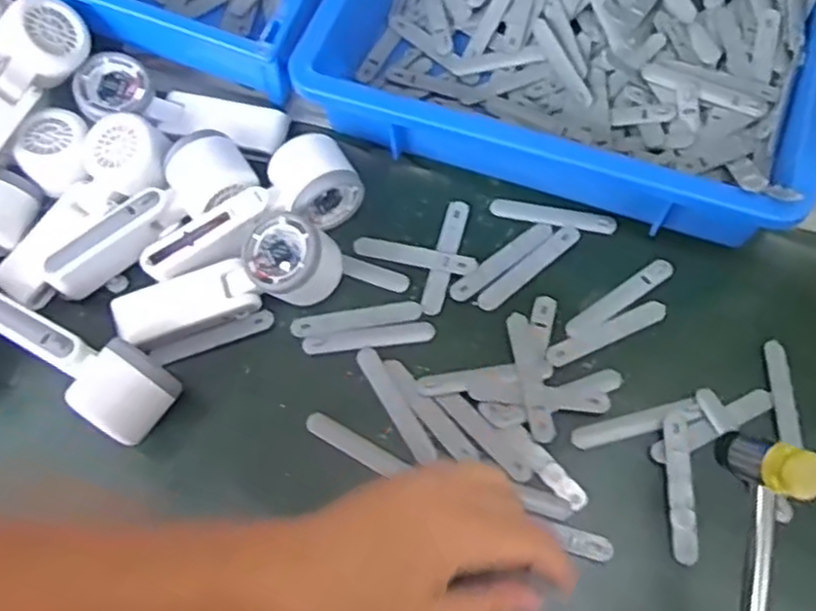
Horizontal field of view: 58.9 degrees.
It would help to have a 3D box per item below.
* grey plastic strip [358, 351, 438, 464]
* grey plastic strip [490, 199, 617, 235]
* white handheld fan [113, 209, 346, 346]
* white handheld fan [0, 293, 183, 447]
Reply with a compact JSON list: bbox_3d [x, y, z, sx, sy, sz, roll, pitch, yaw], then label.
[{"bbox_3d":[-0.009,0.070,0.512,0.014,0.004,0.093,-29,69,-10],"label":"grey plastic strip"},{"bbox_3d":[0.113,-0.070,0.564,0.095,0.005,0.017,11,68,7],"label":"grey plastic strip"},{"bbox_3d":[-0.133,-0.020,0.531,0.165,0.056,0.059,-14,67,-4],"label":"white handheld fan"},{"bbox_3d":[-0.238,0.034,0.523,0.162,0.057,0.056,34,72,15],"label":"white handheld fan"}]

